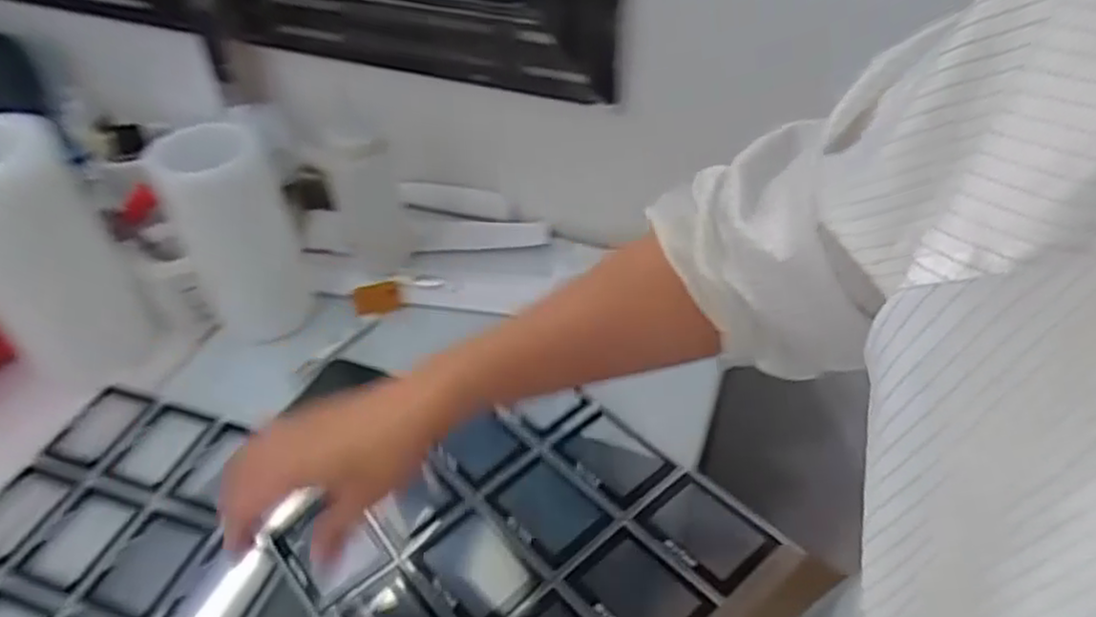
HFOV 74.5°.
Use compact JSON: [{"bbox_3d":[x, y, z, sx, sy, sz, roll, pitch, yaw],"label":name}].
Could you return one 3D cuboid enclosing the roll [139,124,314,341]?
[{"bbox_3d":[-0.303,-0.079,0.703,0.103,0.210,0.105,-24,48,-21],"label":"roll"}]

